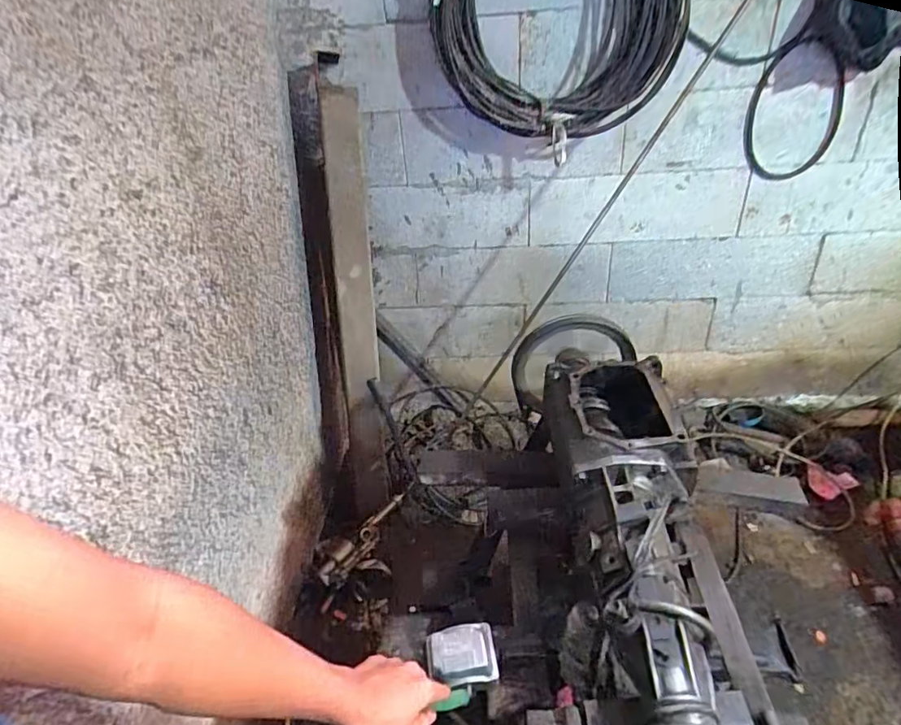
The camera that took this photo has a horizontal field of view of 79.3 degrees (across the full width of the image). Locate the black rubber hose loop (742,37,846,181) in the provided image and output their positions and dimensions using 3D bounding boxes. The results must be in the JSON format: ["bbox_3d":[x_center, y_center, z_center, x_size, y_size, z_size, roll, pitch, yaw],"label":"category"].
[{"bbox_3d":[0.856,-0.617,1.352,0.230,0.325,0.020,-1,39,5],"label":"black rubber hose loop"}]

